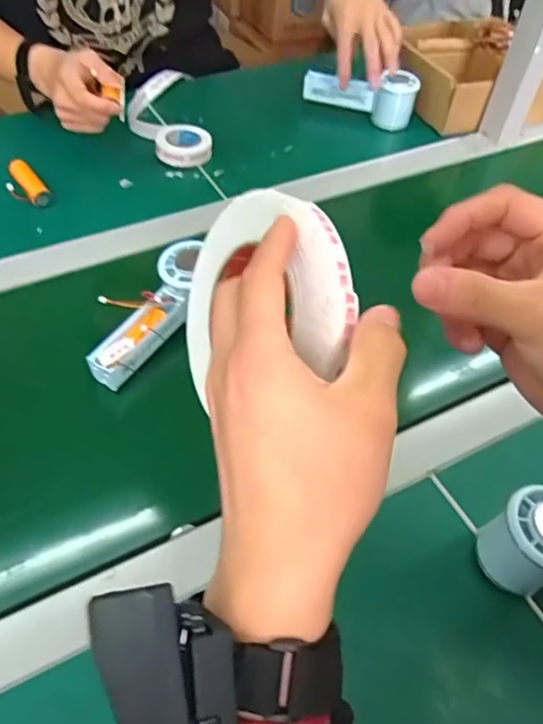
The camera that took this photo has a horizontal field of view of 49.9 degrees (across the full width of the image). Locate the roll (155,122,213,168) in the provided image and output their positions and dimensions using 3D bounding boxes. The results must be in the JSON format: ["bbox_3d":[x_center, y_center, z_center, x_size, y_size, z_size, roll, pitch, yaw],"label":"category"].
[{"bbox_3d":[-0.108,-0.265,0.720,0.067,0.027,0.067,-4,51,-9],"label":"roll"}]

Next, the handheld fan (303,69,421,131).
[{"bbox_3d":[0.117,-0.362,0.781,0.150,0.061,0.045,15,53,9],"label":"handheld fan"}]

